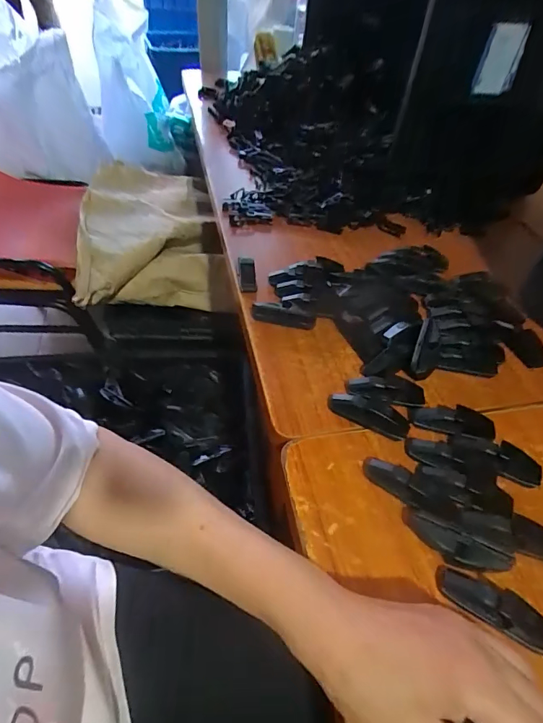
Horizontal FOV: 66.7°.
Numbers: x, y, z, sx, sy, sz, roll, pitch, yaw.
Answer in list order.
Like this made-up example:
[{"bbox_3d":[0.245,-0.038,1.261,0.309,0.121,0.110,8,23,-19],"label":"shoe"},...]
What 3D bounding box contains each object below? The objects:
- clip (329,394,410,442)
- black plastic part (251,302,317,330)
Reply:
[{"bbox_3d":[0.091,0.048,0.385,0.074,0.017,0.022,24,50,16],"label":"clip"},{"bbox_3d":[0.013,-0.052,0.469,0.072,0.018,0.018,13,48,6],"label":"black plastic part"}]

